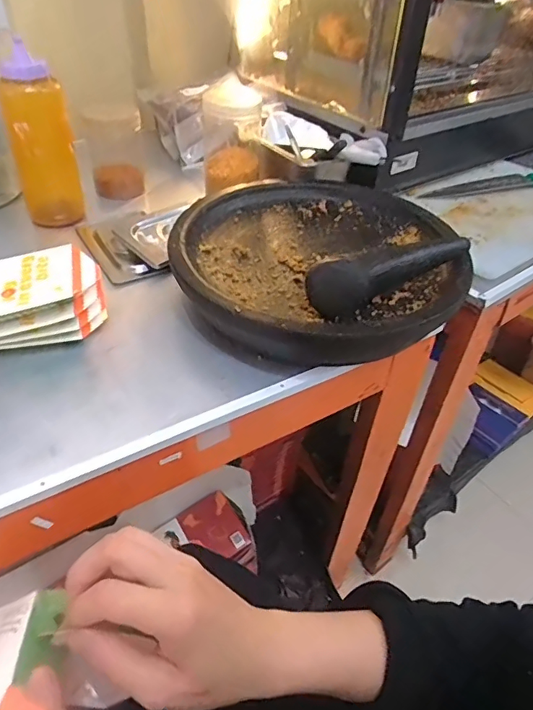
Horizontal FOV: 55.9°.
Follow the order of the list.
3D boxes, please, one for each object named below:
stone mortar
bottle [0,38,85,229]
[{"bbox_3d":[0.061,-0.131,0.644,0.341,0.094,0.353,2,43,-2],"label":"stone mortar"},{"bbox_3d":[-0.312,-0.290,0.700,0.072,0.216,0.063,27,48,23],"label":"bottle"}]

